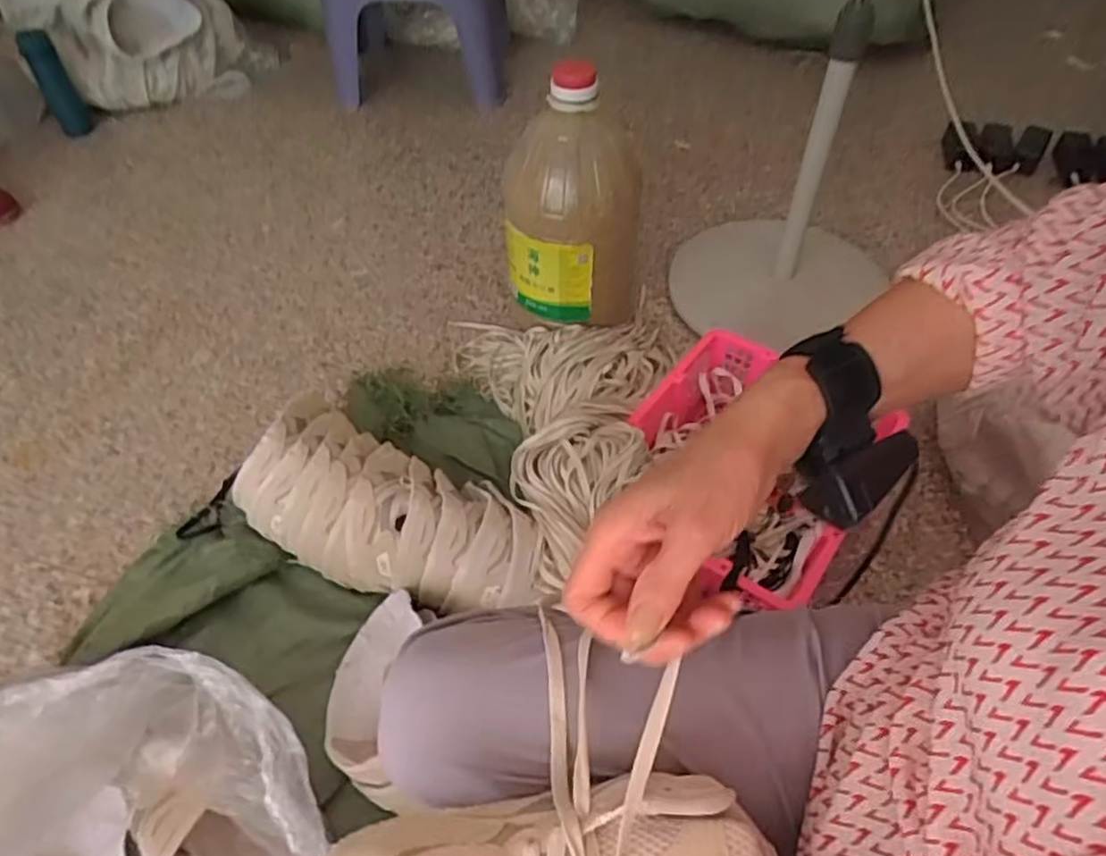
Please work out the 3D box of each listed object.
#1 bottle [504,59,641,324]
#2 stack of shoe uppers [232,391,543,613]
[{"bbox_3d":[0.032,-0.334,1.114,0.203,0.345,0.176,3,50,3],"label":"bottle"},{"bbox_3d":[-0.190,0.102,0.877,0.382,0.110,0.190,24,53,19],"label":"stack of shoe uppers"}]

